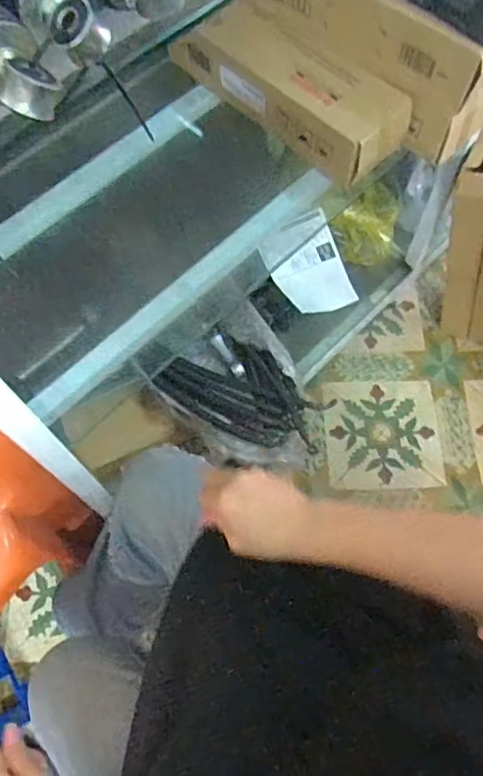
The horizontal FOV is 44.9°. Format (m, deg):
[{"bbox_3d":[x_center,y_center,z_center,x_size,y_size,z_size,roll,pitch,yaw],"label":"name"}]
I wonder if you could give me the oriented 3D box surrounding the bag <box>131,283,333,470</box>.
[{"bbox_3d":[-0.002,0.001,0.965,0.223,0.058,0.304,-37,70,-14],"label":"bag"}]

